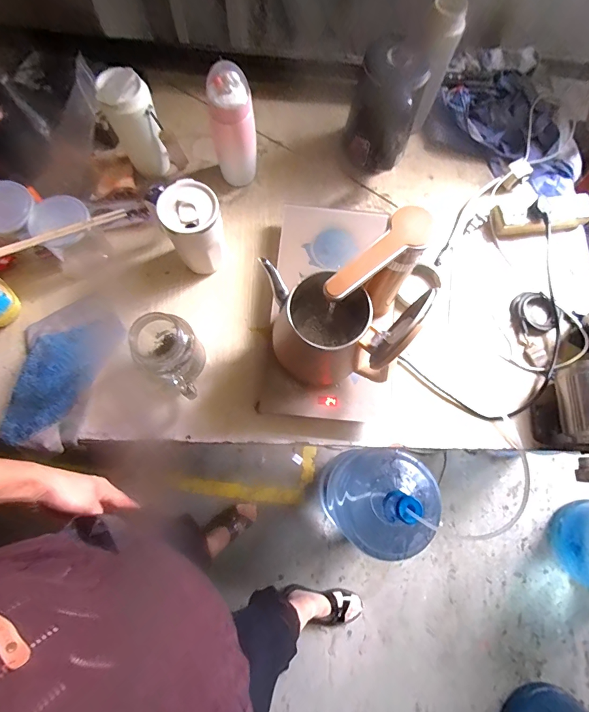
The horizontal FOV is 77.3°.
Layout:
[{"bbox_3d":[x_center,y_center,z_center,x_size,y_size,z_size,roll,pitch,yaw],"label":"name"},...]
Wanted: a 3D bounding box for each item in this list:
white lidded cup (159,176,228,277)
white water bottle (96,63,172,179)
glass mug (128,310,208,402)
[{"bbox_3d":[-0.155,-0.196,0.599,0.084,0.148,0.079,1,72,-2],"label":"white lidded cup"},{"bbox_3d":[-0.269,-0.392,0.642,0.075,0.164,0.068,-16,73,-7],"label":"white water bottle"},{"bbox_3d":[-0.181,-0.003,0.552,0.118,0.136,0.089,42,75,11],"label":"glass mug"}]

